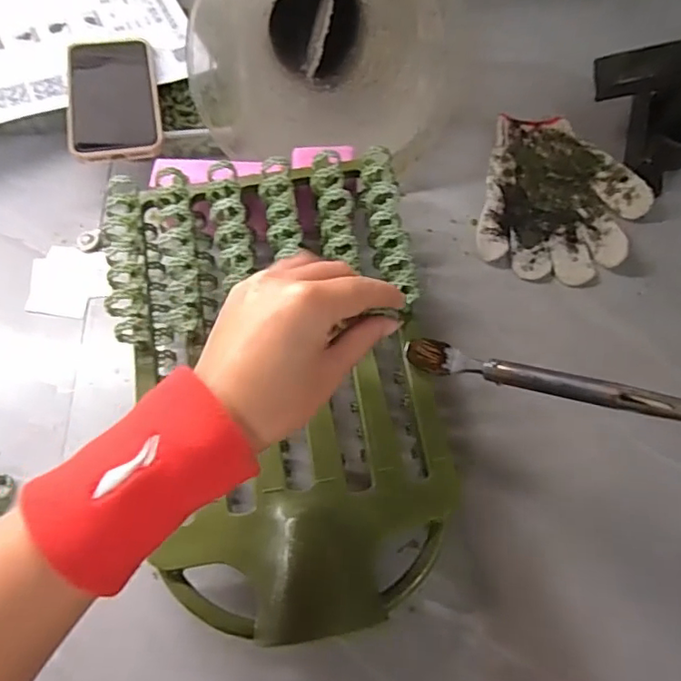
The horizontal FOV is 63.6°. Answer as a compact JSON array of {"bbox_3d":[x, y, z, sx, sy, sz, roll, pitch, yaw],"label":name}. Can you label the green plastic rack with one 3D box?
[{"bbox_3d":[-0.040,0.018,0.368,0.205,0.062,0.317,-9,63,-6],"label":"green plastic rack"}]

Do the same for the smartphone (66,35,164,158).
[{"bbox_3d":[-0.212,-0.233,0.509,0.078,0.011,0.162,-13,66,-7],"label":"smartphone"}]

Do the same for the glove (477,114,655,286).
[{"bbox_3d":[0.214,-0.138,0.528,0.145,0.021,0.188,13,63,6],"label":"glove"}]

